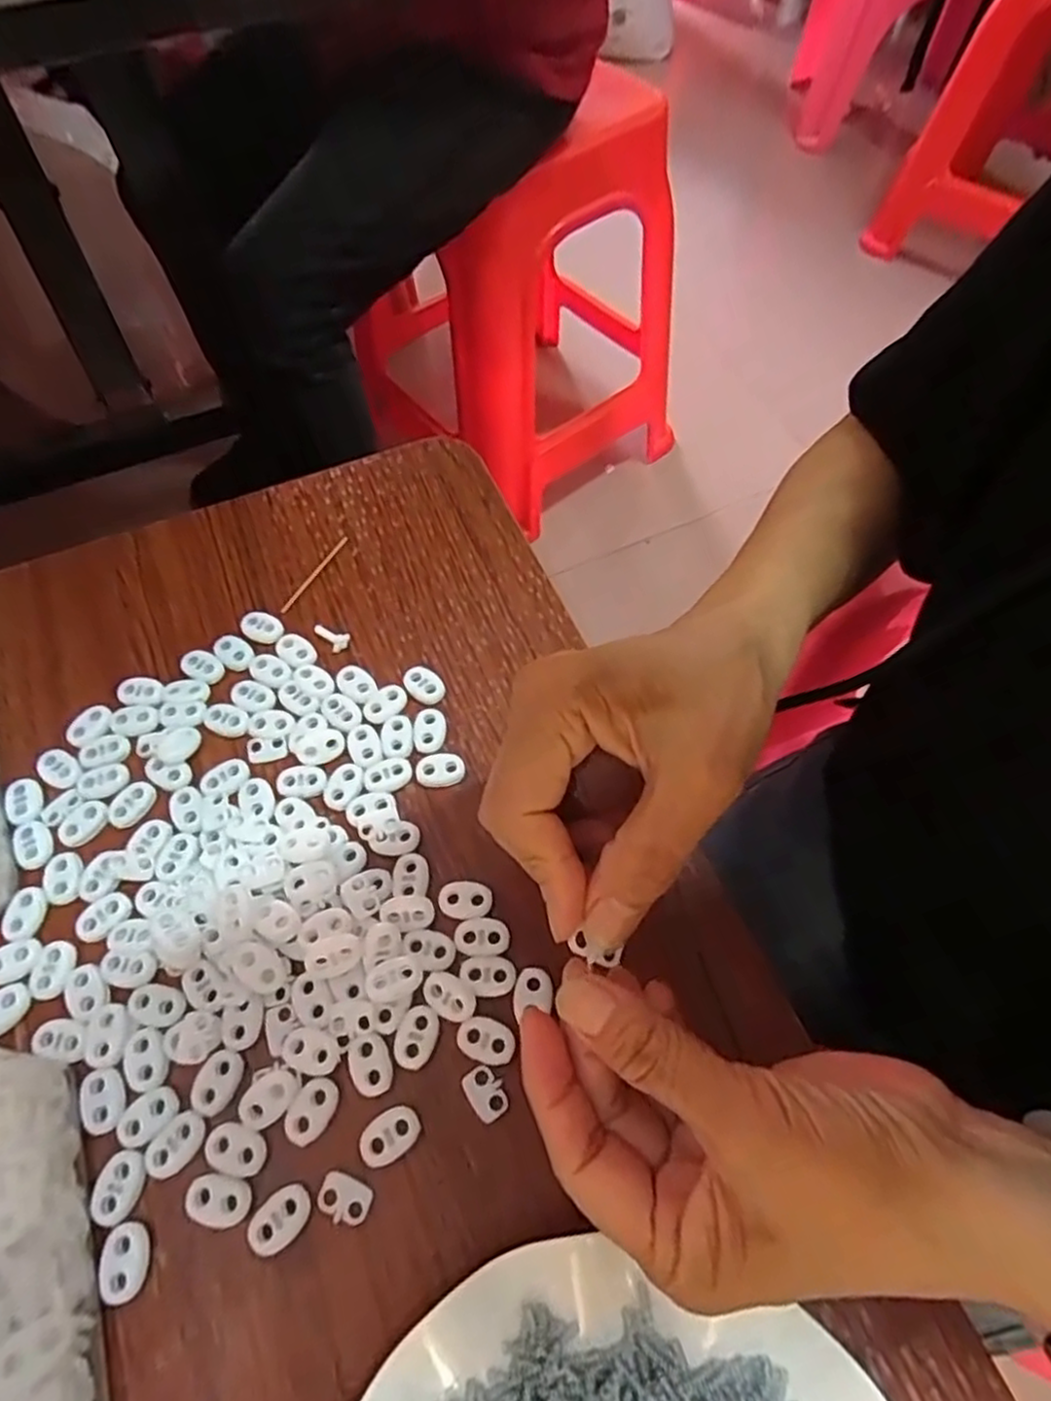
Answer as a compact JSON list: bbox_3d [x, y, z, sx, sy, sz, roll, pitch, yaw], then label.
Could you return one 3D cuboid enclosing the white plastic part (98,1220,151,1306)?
[{"bbox_3d":[-0.140,0.196,0.247,0.015,0.004,0.023,-5,62,-2],"label":"white plastic part"}]

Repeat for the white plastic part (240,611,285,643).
[{"bbox_3d":[-0.137,-0.039,0.367,0.023,0.004,0.015,30,66,15],"label":"white plastic part"}]

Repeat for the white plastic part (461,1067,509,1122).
[{"bbox_3d":[-0.015,0.150,0.270,0.014,0.004,0.018,-33,67,-16],"label":"white plastic part"}]

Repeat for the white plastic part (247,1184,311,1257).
[{"bbox_3d":[-0.088,0.184,0.251,0.023,0.004,0.016,-39,69,-19],"label":"white plastic part"}]

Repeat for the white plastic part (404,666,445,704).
[{"bbox_3d":[-0.051,-0.008,0.353,0.021,0.009,0.014,36,68,17],"label":"white plastic part"}]

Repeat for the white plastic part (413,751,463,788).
[{"bbox_3d":[-0.040,0.033,0.333,0.023,0.004,0.015,-11,63,-6],"label":"white plastic part"}]

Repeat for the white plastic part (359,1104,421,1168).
[{"bbox_3d":[-0.050,0.161,0.262,0.022,0.004,0.016,-26,65,-13],"label":"white plastic part"}]

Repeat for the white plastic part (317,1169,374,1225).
[{"bbox_3d":[-0.066,0.180,0.255,0.019,0.004,0.014,21,64,11],"label":"white plastic part"}]

